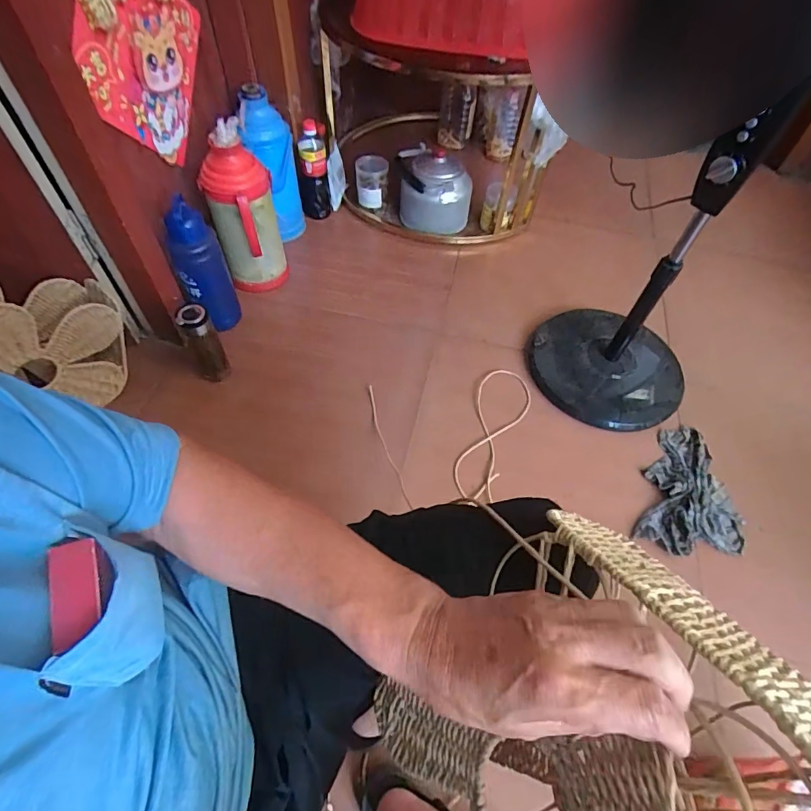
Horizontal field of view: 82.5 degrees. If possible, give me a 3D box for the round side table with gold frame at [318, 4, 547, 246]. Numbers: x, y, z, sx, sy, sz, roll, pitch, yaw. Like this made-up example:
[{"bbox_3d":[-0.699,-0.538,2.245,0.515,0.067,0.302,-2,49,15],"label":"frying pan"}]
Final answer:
[{"bbox_3d":[0.091,-0.945,1.463,0.657,0.488,0.819,1,55,-4],"label":"round side table with gold frame"}]

